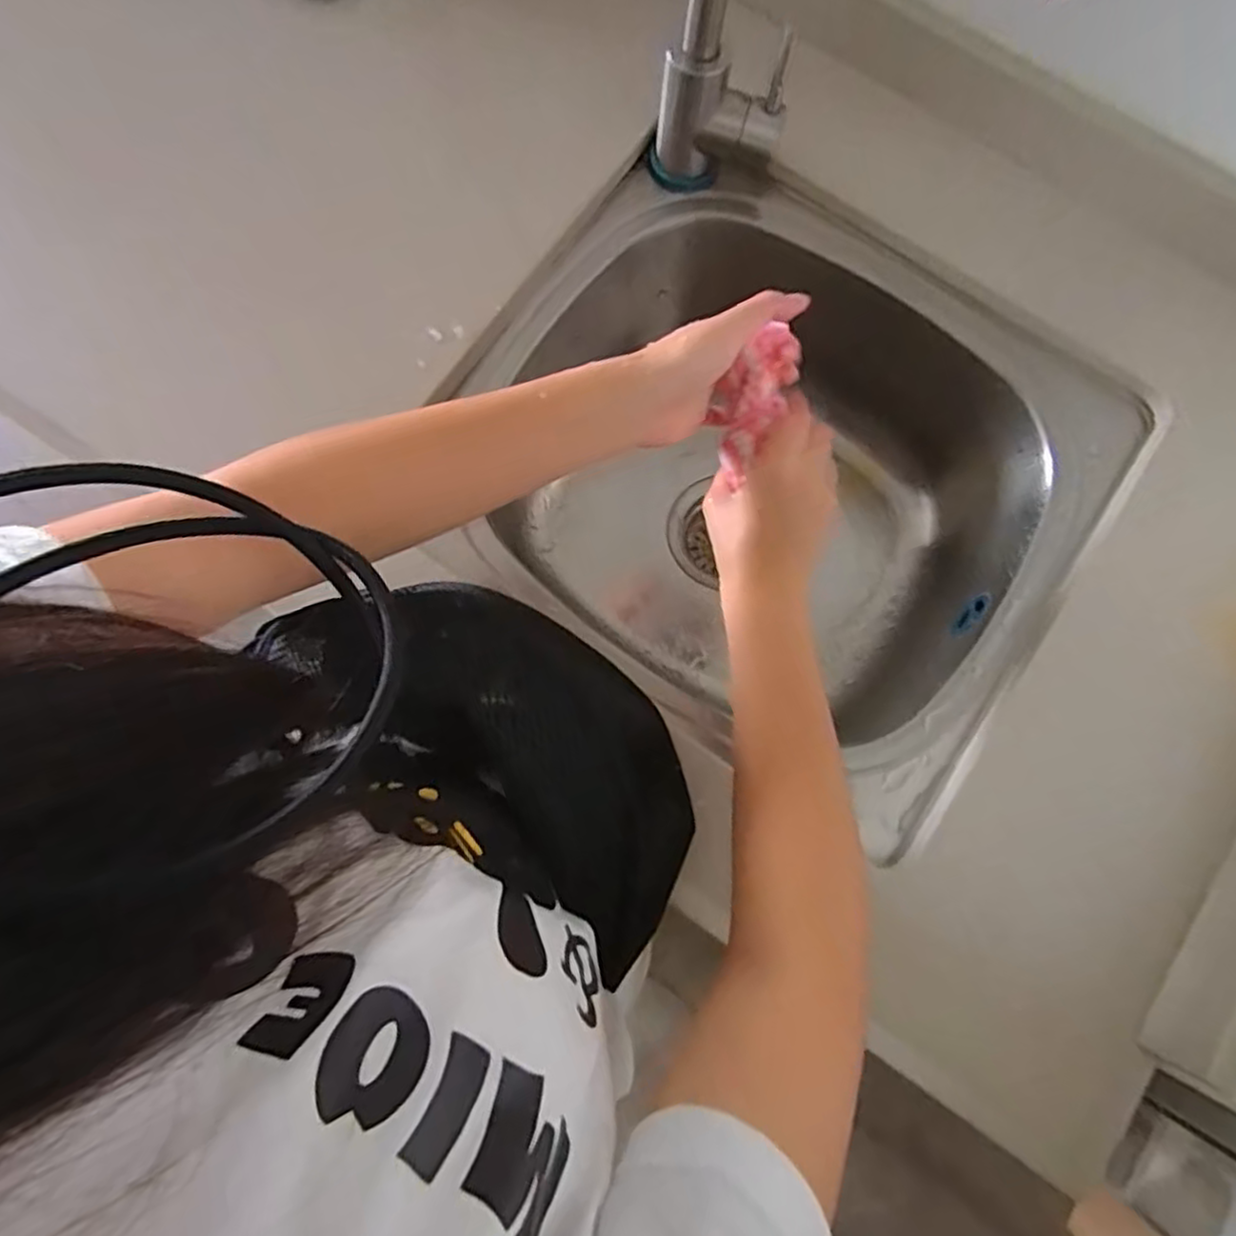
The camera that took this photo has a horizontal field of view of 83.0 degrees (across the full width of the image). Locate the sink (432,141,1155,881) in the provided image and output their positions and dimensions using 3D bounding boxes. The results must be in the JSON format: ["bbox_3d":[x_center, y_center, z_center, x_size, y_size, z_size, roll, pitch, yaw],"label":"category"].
[{"bbox_3d":[0.111,-0.104,0.568,0.429,0.181,0.371,37,80,6],"label":"sink"}]

